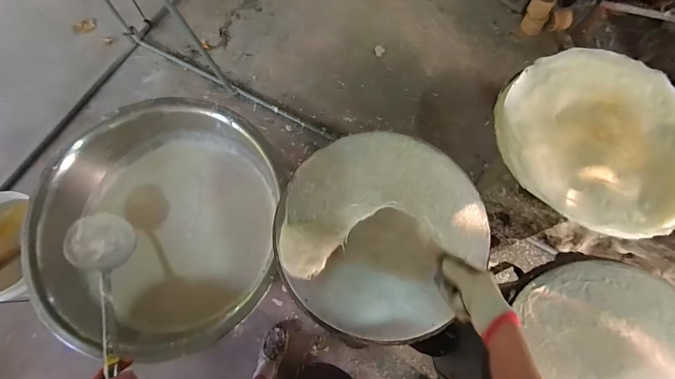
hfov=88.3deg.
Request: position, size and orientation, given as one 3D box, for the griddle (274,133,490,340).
[{"bbox_3d":[0.077,0.068,0.655,0.366,0.034,0.376,0,71,1],"label":"griddle"}]

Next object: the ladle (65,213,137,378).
[{"bbox_3d":[-0.328,0.182,0.498,0.081,0.078,0.340,-27,55,-8],"label":"ladle"}]

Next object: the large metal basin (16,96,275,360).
[{"bbox_3d":[-0.389,0.077,0.817,0.511,0.204,0.536,1,71,1],"label":"large metal basin"}]

